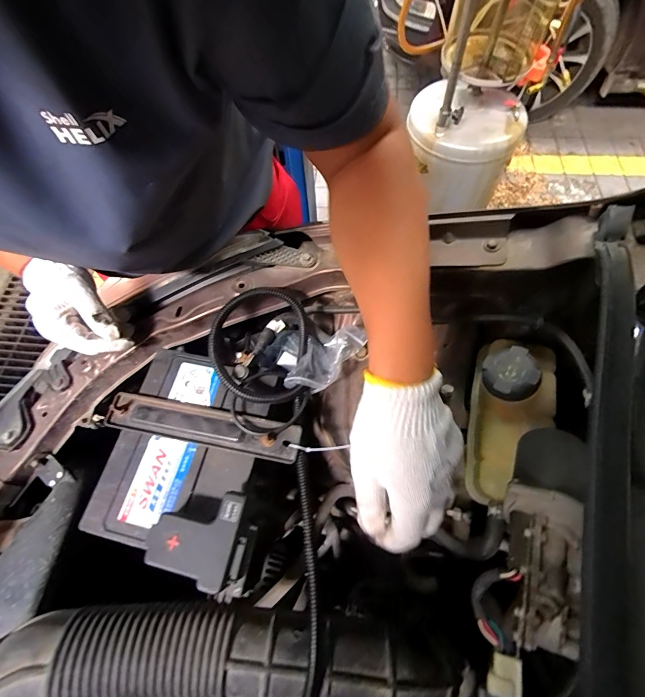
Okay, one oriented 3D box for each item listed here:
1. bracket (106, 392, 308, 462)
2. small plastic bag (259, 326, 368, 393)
[{"bbox_3d":[-0.137,0.087,0.390,0.222,0.012,0.040,9,67,7],"label":"bracket"},{"bbox_3d":[-0.010,0.002,0.449,0.118,0.054,0.102,-41,70,-14],"label":"small plastic bag"}]

